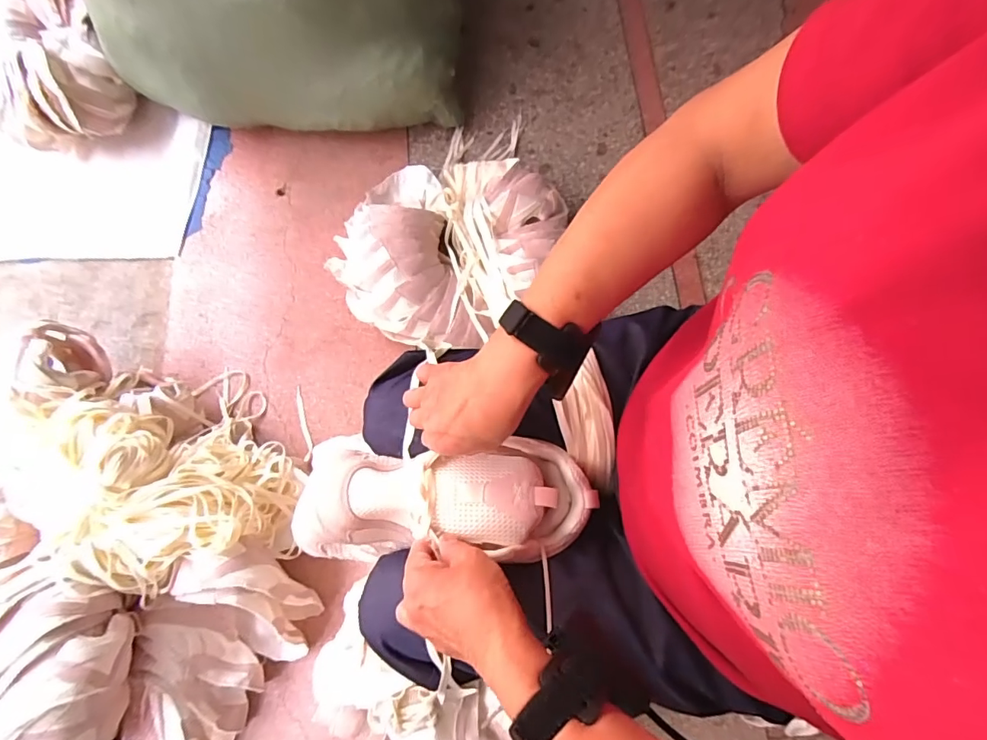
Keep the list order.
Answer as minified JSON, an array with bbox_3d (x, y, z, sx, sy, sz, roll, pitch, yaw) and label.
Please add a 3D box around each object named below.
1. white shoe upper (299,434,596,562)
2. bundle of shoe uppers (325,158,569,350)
[{"bbox_3d":[-0.036,0.114,0.424,0.244,0.059,0.099,0,74,-1],"label":"white shoe upper"},{"bbox_3d":[-0.090,-0.242,0.917,0.380,0.174,0.394,0,74,0],"label":"bundle of shoe uppers"}]

